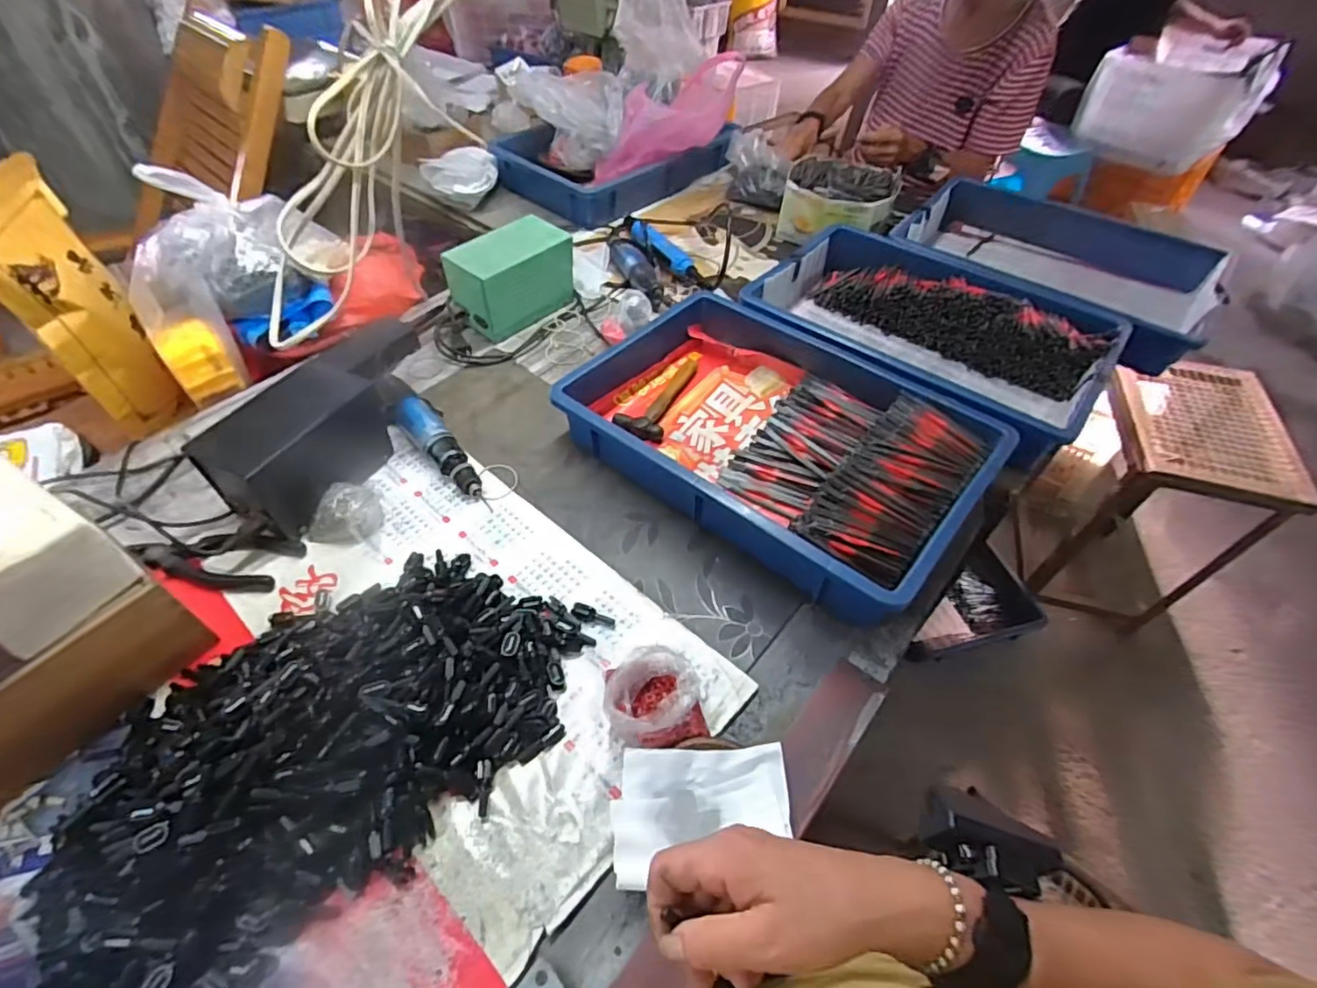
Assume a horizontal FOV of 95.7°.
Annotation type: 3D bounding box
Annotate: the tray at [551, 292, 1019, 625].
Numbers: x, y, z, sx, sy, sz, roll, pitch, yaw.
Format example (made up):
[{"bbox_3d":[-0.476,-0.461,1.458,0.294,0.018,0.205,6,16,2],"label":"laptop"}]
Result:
[{"bbox_3d":[0.130,-0.071,0.674,0.423,0.082,0.295,34,56,25],"label":"tray"}]

